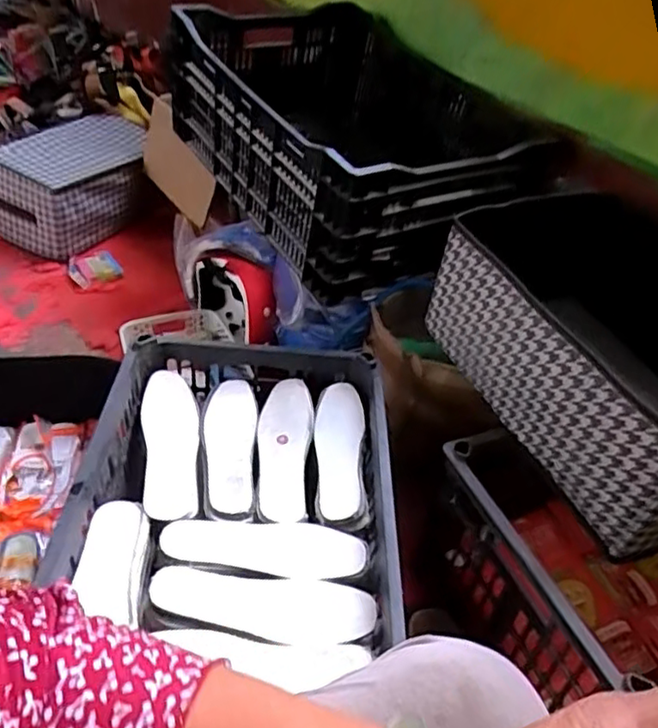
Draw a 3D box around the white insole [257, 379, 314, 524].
[{"bbox_3d":[-0.058,0.102,0.805,0.067,0.023,0.219,5,38,-2],"label":"white insole"}]

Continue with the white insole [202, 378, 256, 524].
[{"bbox_3d":[-0.128,0.102,0.804,0.068,0.015,0.220,2,38,-7],"label":"white insole"}]

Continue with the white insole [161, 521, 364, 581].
[{"bbox_3d":[-0.072,0.201,0.697,0.218,0.008,0.069,5,38,-2],"label":"white insole"}]

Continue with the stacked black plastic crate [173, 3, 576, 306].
[{"bbox_3d":[0.021,-0.391,1.097,0.418,0.285,0.567,-19,44,-29],"label":"stacked black plastic crate"}]

